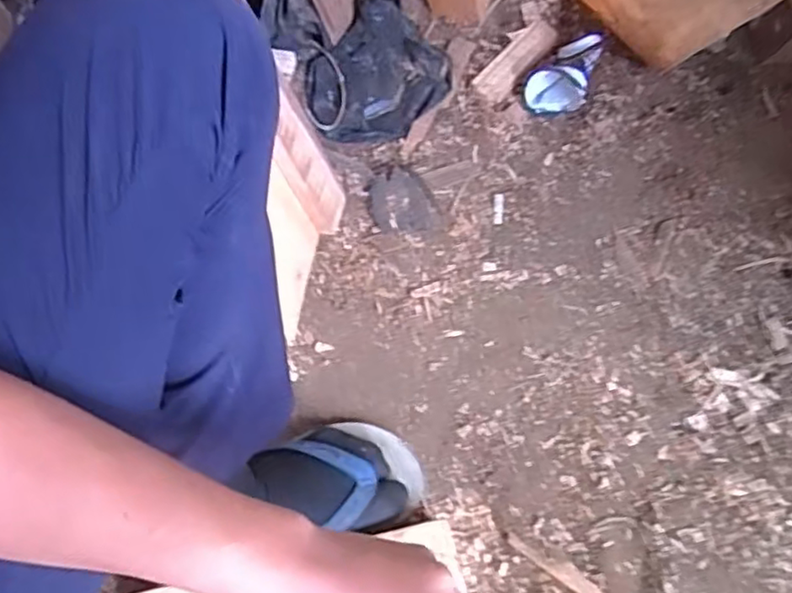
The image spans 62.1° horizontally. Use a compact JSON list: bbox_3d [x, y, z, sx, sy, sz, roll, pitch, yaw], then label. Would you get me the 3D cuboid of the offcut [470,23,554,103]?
[{"bbox_3d":[0.134,-0.267,0.737,0.047,0.020,0.123,35,73,11],"label":"offcut"}]

